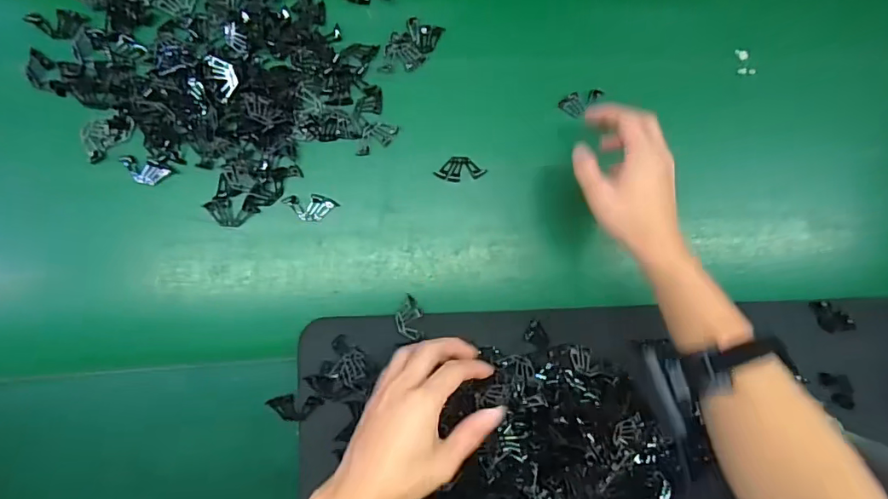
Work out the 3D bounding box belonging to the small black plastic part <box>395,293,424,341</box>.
[{"bbox_3d":[-0.033,0.066,0.491,0.027,0.008,0.046,2,65,-4],"label":"small black plastic part"}]

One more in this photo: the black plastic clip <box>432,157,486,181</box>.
[{"bbox_3d":[0.017,-0.082,0.513,0.051,0.006,0.025,-3,89,-7],"label":"black plastic clip"}]

